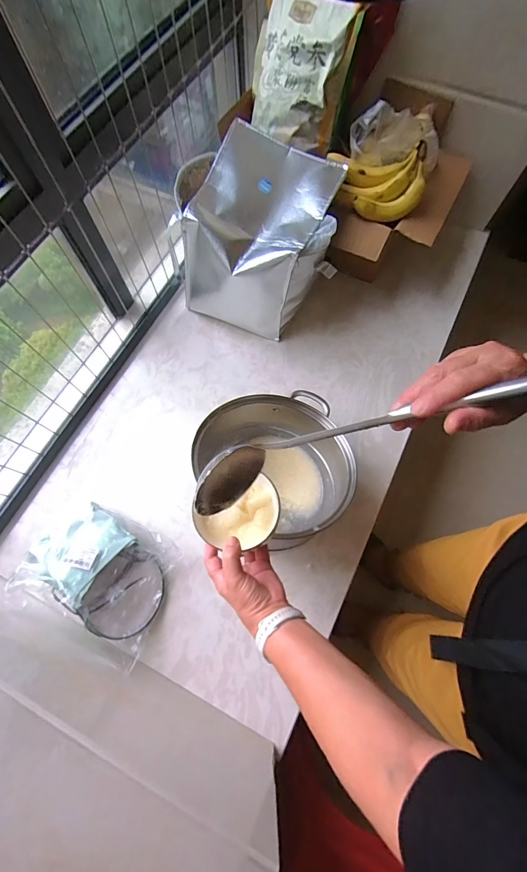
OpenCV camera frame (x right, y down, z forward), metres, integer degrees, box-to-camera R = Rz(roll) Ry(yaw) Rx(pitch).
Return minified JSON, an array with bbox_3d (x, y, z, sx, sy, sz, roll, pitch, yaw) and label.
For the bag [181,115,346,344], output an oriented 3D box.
[{"bbox_3d":[0.004,-0.463,0.884,0.304,0.311,0.311,23,72,8],"label":"bag"}]

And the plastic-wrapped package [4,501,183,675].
[{"bbox_3d":[-0.319,0.273,0.712,0.263,0.137,0.220,26,72,9],"label":"plastic-wrapped package"}]

